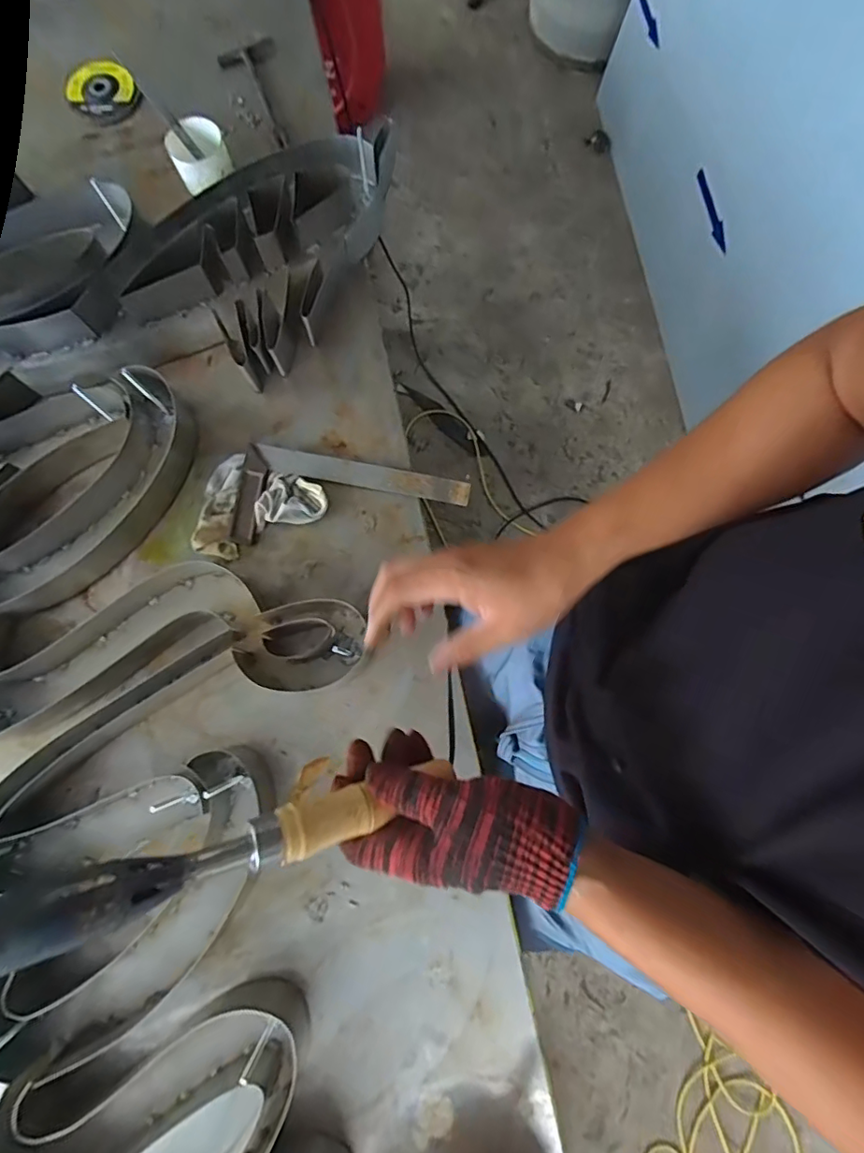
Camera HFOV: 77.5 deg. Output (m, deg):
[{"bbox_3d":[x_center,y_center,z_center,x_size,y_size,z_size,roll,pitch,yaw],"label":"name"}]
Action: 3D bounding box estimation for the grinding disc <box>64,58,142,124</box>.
[{"bbox_3d":[-0.433,-0.638,0.711,0.092,0.006,0.079,36,95,-3],"label":"grinding disc"}]

